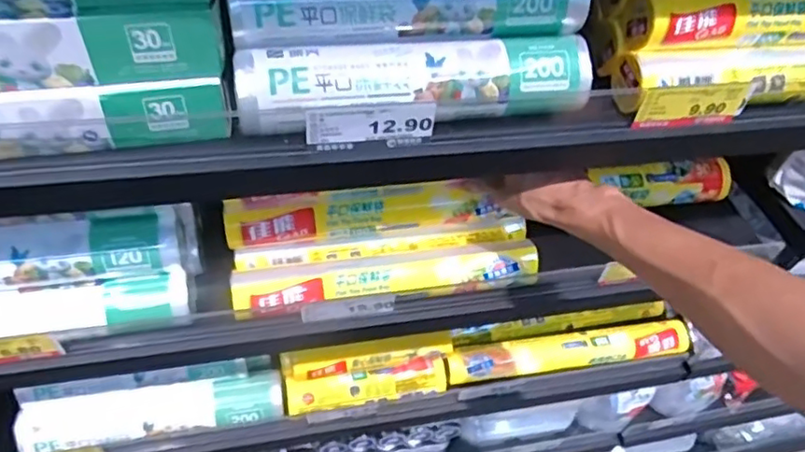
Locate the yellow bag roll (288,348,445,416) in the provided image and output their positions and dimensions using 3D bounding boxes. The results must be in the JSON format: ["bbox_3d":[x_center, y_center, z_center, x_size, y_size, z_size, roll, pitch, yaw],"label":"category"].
[{"bbox_3d":[-0.042,0.193,0.771,0.208,0.061,0.044,-7,51,-11],"label":"yellow bag roll"}]

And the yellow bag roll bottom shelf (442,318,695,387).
[{"bbox_3d":[0.234,0.169,0.851,0.352,0.040,0.053,-5,50,-10],"label":"yellow bag roll bottom shelf"}]

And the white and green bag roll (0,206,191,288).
[{"bbox_3d":[-0.319,0.020,0.524,0.252,0.057,0.057,-8,51,-12],"label":"white and green bag roll"}]

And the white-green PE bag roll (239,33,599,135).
[{"bbox_3d":[0.011,-0.102,0.430,0.254,0.046,0.047,-7,51,-11],"label":"white-green PE bag roll"}]

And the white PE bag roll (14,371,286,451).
[{"bbox_3d":[-0.298,0.219,0.727,0.303,0.051,0.056,-6,50,-11],"label":"white PE bag roll"}]

